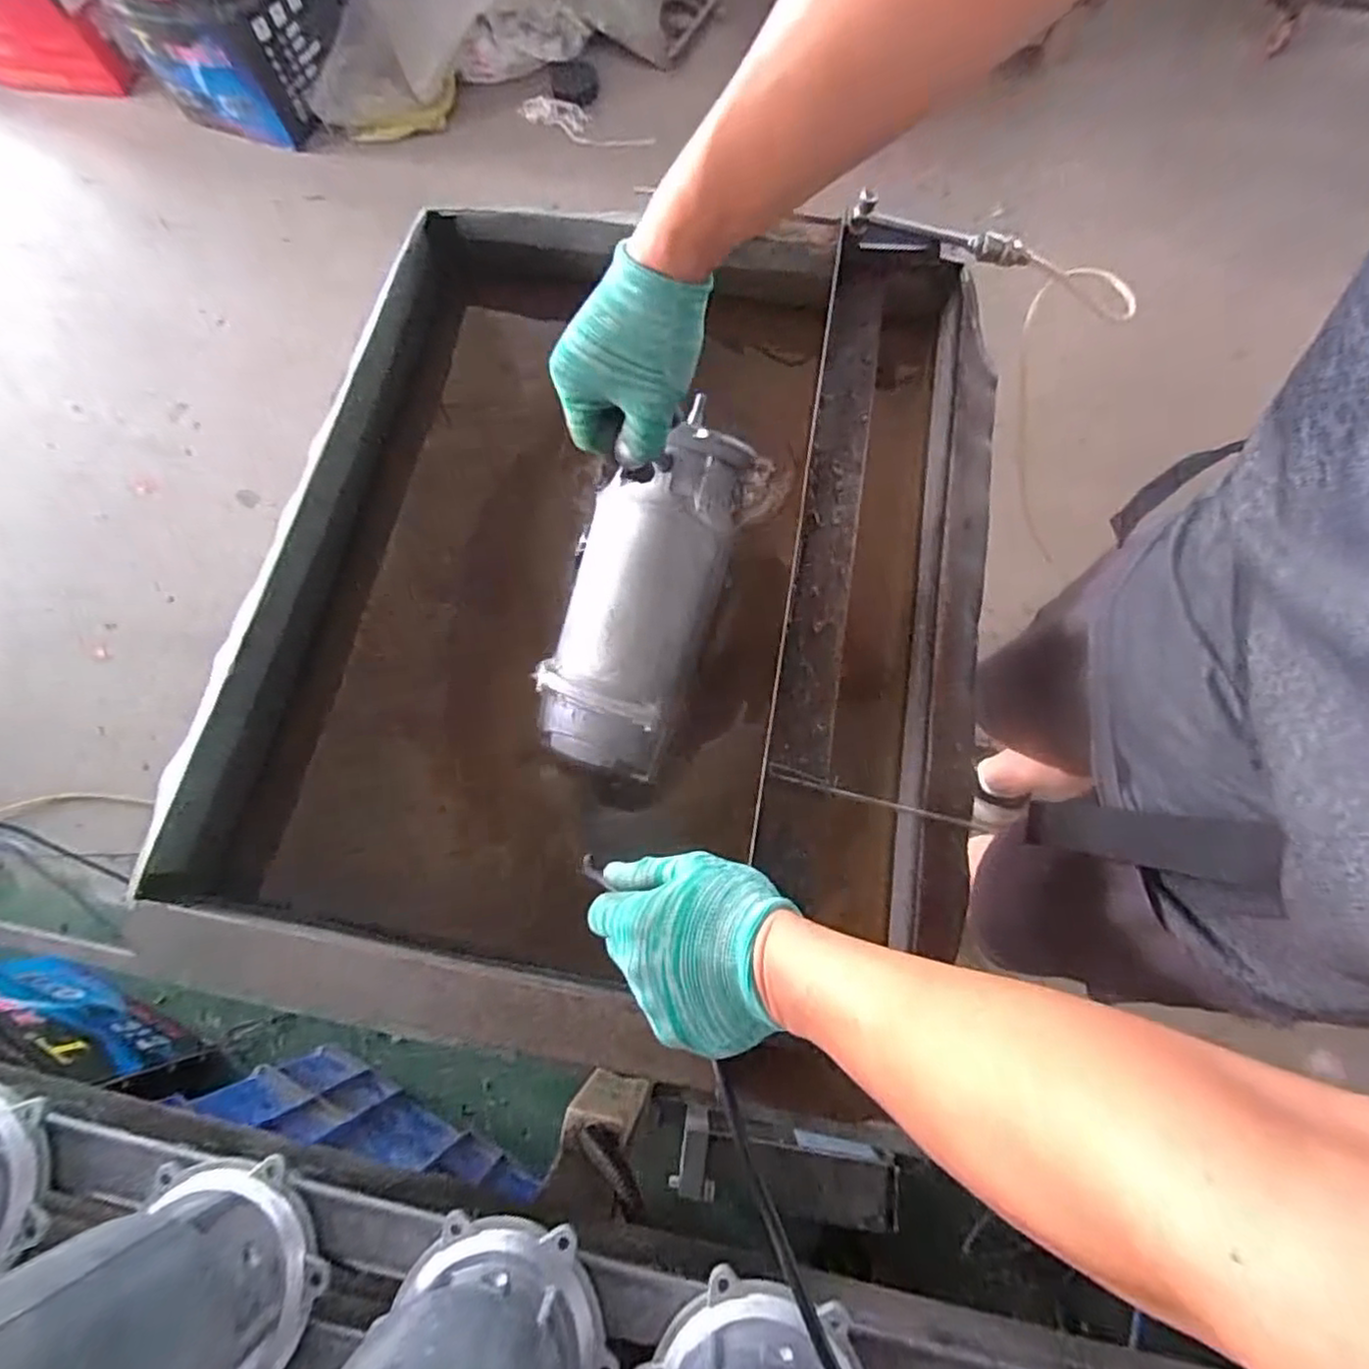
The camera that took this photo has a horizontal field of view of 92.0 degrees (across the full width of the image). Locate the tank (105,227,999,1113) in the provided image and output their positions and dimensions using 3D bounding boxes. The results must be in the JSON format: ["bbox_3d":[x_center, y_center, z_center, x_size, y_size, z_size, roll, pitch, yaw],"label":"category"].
[{"bbox_3d":[-0.056,-0.099,0.598,0.589,0.168,0.738,10,73,5],"label":"tank"}]

